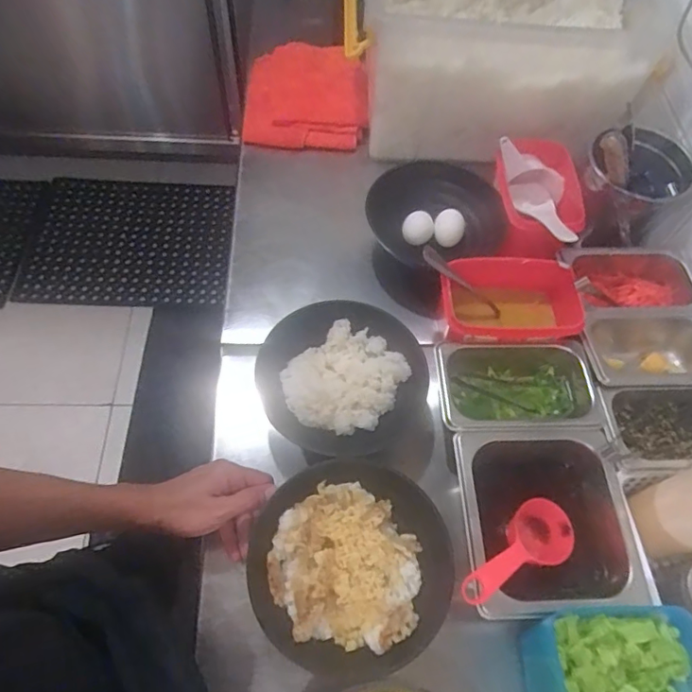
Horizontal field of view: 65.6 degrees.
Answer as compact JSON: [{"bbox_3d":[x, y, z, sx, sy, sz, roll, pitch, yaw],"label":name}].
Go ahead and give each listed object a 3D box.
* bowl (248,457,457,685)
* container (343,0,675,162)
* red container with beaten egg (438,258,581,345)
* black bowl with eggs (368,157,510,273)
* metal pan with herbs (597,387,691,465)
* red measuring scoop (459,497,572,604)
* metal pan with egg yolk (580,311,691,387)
[{"bbox_3d":[0.005,0.208,0.513,0.183,0.069,0.181,2,61,-3],"label":"bowl"},{"bbox_3d":[0.212,-0.459,0.806,0.414,0.196,0.304,-2,62,-6],"label":"container"},{"bbox_3d":[0.192,-0.045,0.644,0.161,0.067,0.102,0,62,-4],"label":"red container with beaten egg"},{"bbox_3d":[0.118,-0.167,0.737,0.176,0.074,0.163,2,61,-3],"label":"black bowl with eggs"},{"bbox_3d":[0.360,0.089,0.588,0.176,0.058,0.091,-1,62,-5],"label":"metal pan with herbs"},{"bbox_3d":[0.165,0.198,0.517,0.151,0.038,0.061,-9,58,-42],"label":"red measuring scoop"},{"bbox_3d":[0.360,0.014,0.644,0.170,0.071,0.104,-1,62,-5],"label":"metal pan with egg yolk"}]

